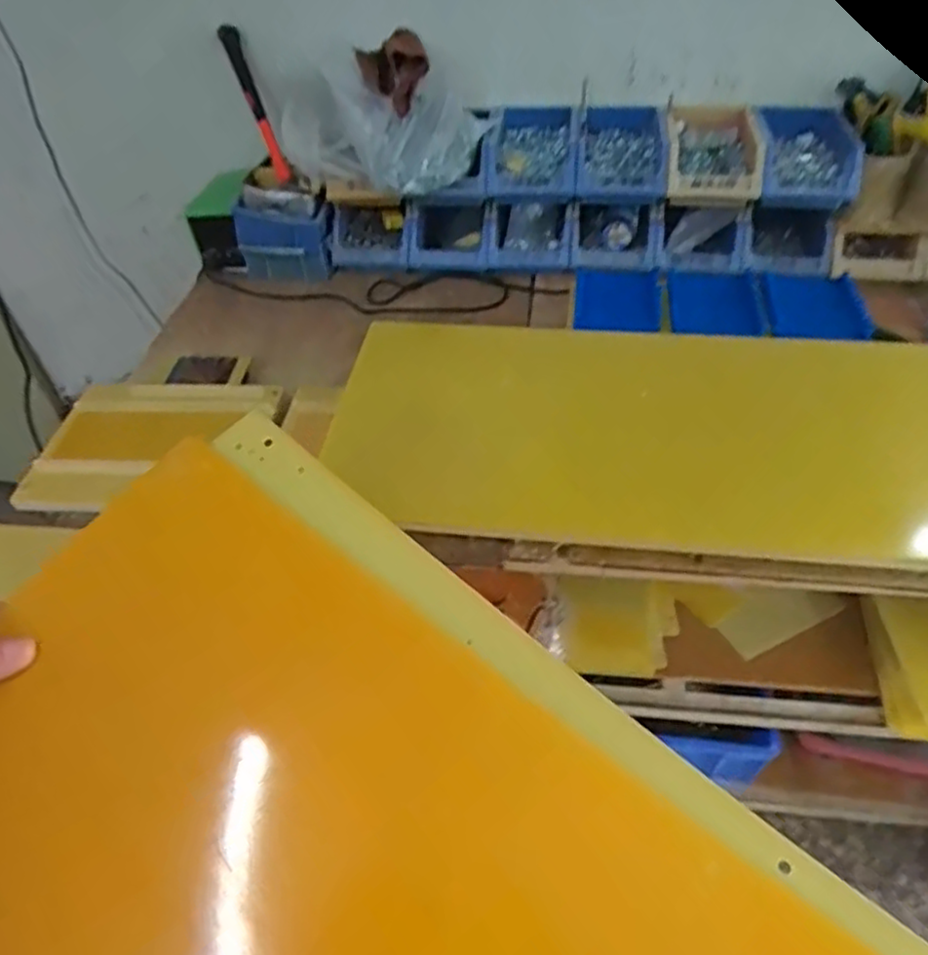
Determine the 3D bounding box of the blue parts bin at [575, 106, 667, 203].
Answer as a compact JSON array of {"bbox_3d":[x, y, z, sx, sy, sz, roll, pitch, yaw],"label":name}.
[{"bbox_3d":[0.235,-0.492,1.058,0.126,0.070,0.188,3,47,7],"label":"blue parts bin"}]

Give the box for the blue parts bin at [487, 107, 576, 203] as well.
[{"bbox_3d":[0.104,-0.500,1.069,0.131,0.063,0.189,3,47,7],"label":"blue parts bin"}]

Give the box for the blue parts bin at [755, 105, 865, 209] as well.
[{"bbox_3d":[0.487,-0.464,1.001,0.130,0.068,0.185,7,47,10],"label":"blue parts bin"}]

